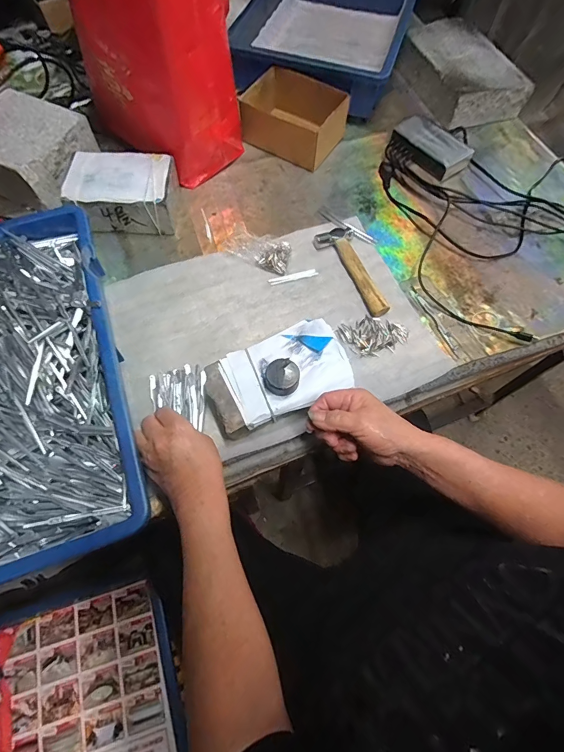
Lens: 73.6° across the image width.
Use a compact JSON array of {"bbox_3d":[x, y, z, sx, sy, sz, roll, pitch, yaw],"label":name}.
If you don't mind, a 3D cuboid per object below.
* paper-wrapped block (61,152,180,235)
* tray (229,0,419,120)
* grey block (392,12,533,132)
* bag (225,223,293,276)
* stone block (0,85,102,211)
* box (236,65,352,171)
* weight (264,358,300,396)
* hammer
[{"bbox_3d":[-0.237,-0.273,0.573,0.151,0.066,0.116,-4,66,-4],"label":"paper-wrapped block"},{"bbox_3d":[0.093,-0.676,0.742,0.284,0.090,0.439,17,66,6],"label":"tray"},{"bbox_3d":[0.332,-0.580,0.716,0.151,0.066,0.244,-16,67,-9],"label":"grey block"},{"bbox_3d":[-0.031,-0.196,0.557,0.094,0.032,0.060,23,67,8],"label":"bag"},{"bbox_3d":[-0.428,-0.364,0.595,0.233,0.079,0.145,23,67,8],"label":"stone block"},{"bbox_3d":[0.021,-0.442,0.644,0.159,0.069,0.118,26,67,10],"label":"box"},{"bbox_3d":[0.000,0.001,0.435,0.038,0.018,0.038,1,66,-2],"label":"weight"},{"bbox_3d":[0.099,-0.151,0.552,0.058,0.019,0.156,-14,67,-8],"label":"hammer"}]

